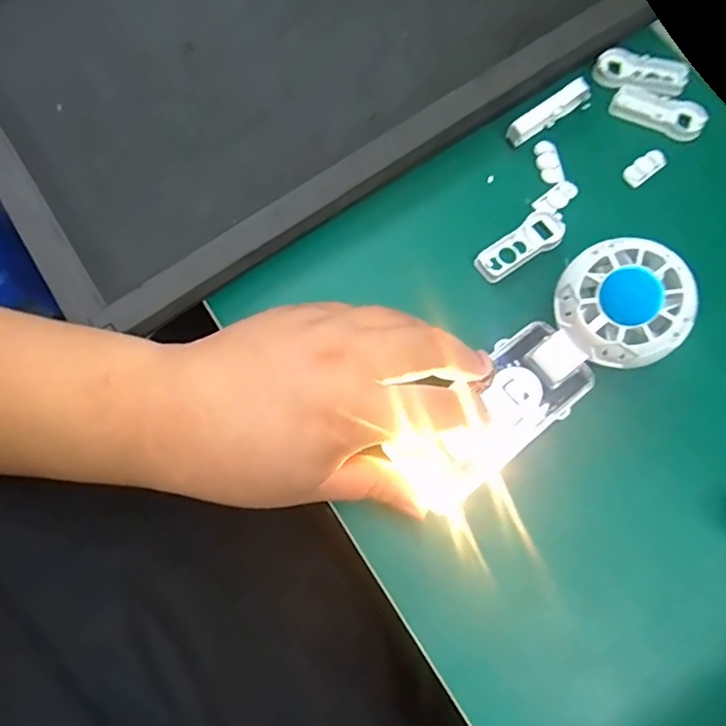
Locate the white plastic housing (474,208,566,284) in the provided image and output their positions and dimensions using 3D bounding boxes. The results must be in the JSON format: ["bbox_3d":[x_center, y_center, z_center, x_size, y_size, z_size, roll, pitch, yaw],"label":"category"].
[{"bbox_3d":[0.093,-0.068,0.345,0.058,0.008,0.024,-39,77,-11],"label":"white plastic housing"}]

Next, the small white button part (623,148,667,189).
[{"bbox_3d":[0.175,-0.122,0.363,0.029,0.004,0.014,-38,77,-11],"label":"small white button part"}]

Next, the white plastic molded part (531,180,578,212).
[{"bbox_3d":[0.117,-0.100,0.355,0.030,0.004,0.014,-38,77,-11],"label":"white plastic molded part"}]

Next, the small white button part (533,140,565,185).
[{"bbox_3d":[0.116,-0.125,0.365,0.015,0.004,0.031,-10,73,-3],"label":"small white button part"}]

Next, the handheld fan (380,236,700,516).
[{"bbox_3d":[0.088,0.009,0.291,0.163,0.026,0.058,-43,80,3],"label":"handheld fan"}]

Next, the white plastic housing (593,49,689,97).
[{"bbox_3d":[0.180,-0.188,0.381,0.058,0.005,0.025,9,73,2],"label":"white plastic housing"}]

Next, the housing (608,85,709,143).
[{"bbox_3d":[0.188,-0.161,0.373,0.056,0.008,0.026,27,75,8],"label":"housing"}]

